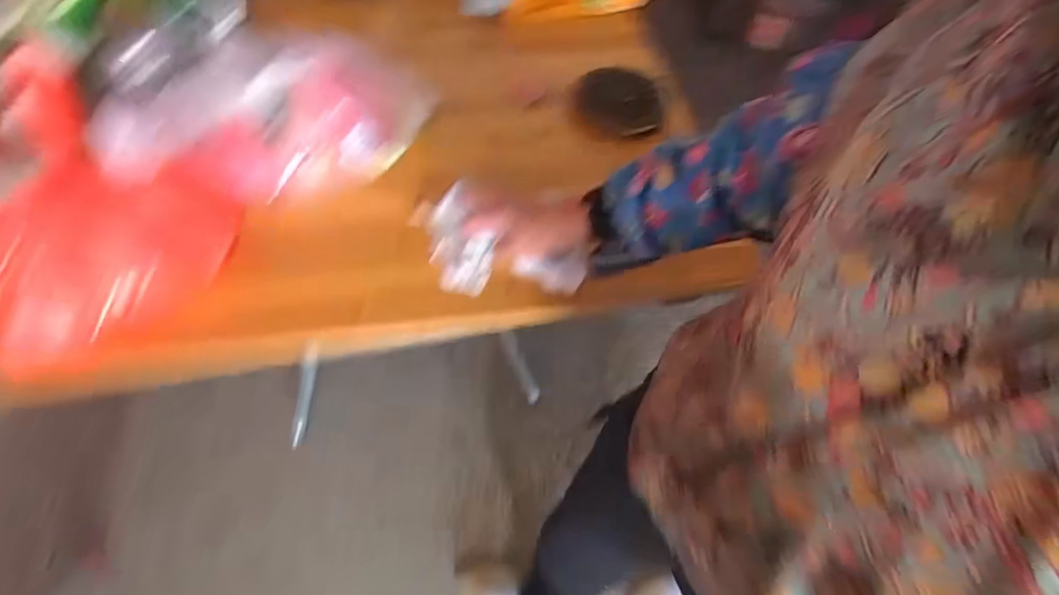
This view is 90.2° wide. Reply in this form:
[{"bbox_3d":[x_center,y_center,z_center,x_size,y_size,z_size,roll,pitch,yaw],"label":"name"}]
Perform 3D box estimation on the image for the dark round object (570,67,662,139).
[{"bbox_3d":[0.124,-0.283,0.761,0.127,0.031,0.117,3,57,-1],"label":"dark round object"}]

